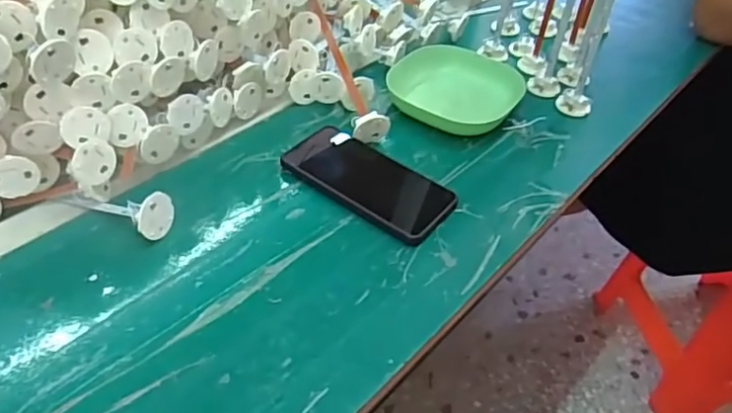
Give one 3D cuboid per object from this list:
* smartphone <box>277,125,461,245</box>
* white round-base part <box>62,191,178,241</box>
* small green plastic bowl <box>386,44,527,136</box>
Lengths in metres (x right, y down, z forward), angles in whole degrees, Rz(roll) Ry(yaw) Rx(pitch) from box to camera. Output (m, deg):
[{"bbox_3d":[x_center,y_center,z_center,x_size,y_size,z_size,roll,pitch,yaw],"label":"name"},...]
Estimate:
[{"bbox_3d":[0.005,-0.027,0.569,0.162,0.015,0.082,34,51,23],"label":"smartphone"},{"bbox_3d":[-0.219,0.004,0.520,0.100,0.034,0.034,6,42,23],"label":"white round-base part"},{"bbox_3d":[0.102,-0.139,0.685,0.144,0.031,0.138,2,43,-2],"label":"small green plastic bowl"}]

